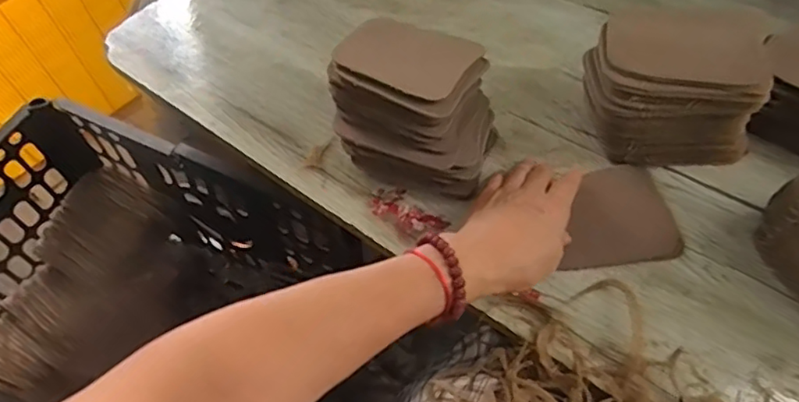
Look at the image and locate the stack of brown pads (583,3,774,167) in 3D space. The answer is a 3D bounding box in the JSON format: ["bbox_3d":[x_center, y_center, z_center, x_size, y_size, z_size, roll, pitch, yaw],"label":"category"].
[{"bbox_3d":[0.228,-0.094,0.508,0.132,0.110,0.082,-1,56,2],"label":"stack of brown pads"}]

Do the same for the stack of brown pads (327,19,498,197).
[{"bbox_3d":[0.010,-0.079,0.510,0.136,0.107,0.095,15,58,12],"label":"stack of brown pads"}]

